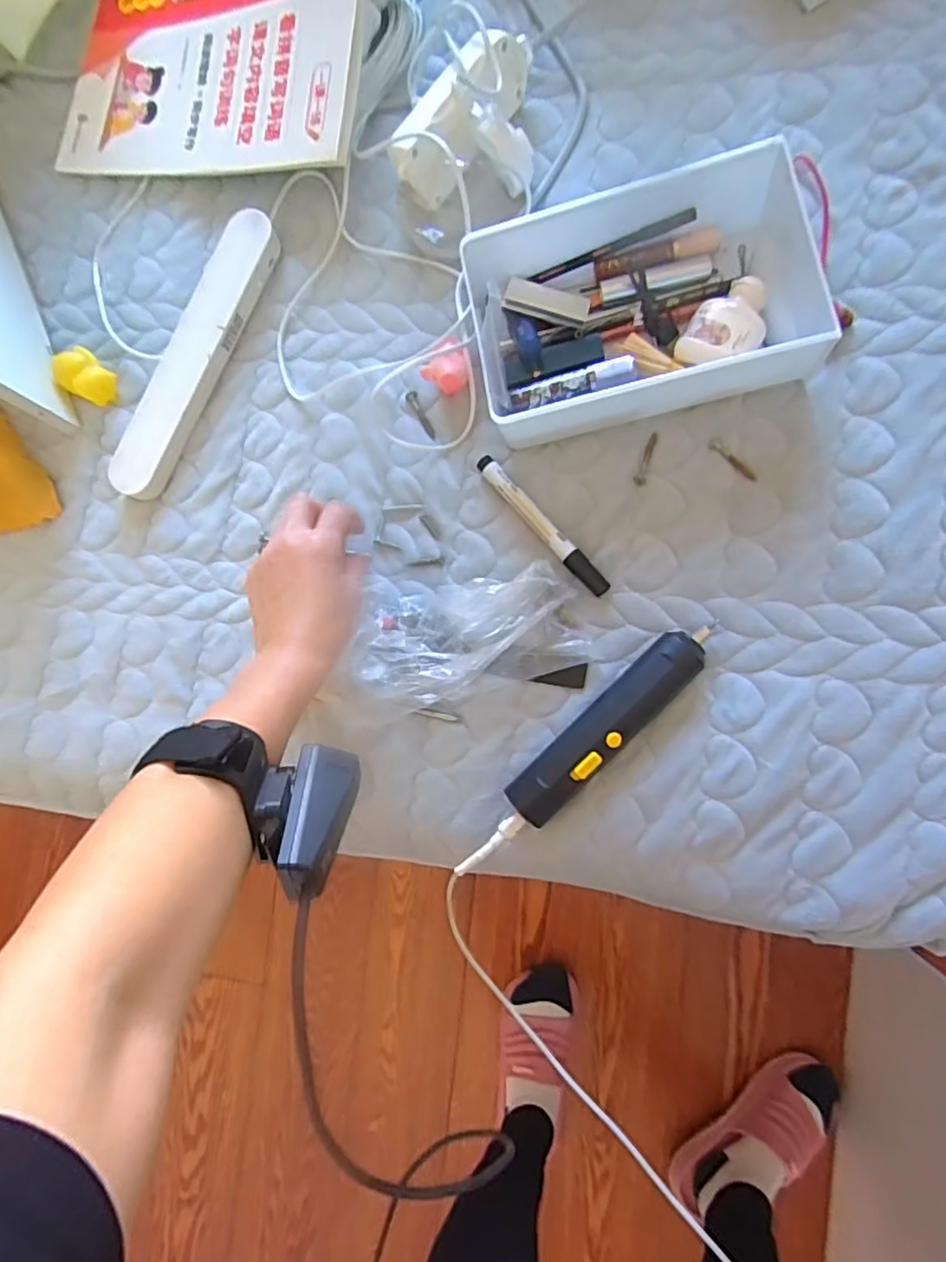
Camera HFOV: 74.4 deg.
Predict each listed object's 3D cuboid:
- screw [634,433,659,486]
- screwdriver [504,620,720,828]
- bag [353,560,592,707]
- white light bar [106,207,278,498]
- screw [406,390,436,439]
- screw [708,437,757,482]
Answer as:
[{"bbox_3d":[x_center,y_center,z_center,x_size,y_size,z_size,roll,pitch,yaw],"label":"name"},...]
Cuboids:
[{"bbox_3d":[0.129,-0.127,0.460,0.009,0.004,0.041,18,90,8],"label":"screw"},{"bbox_3d":[0.097,0.061,0.429,0.179,0.036,0.039,-44,83,2],"label":"screwdriver"},{"bbox_3d":[-0.001,0.002,0.437,0.157,0.056,0.090,-3,86,6],"label":"bag"},{"bbox_3d":[-0.235,-0.230,0.520,0.040,0.029,0.249,26,90,8],"label":"white light bar"},{"bbox_3d":[-0.040,-0.174,0.500,0.010,0.004,0.045,-32,84,6],"label":"screw"},{"bbox_3d":[0.188,-0.123,0.449,0.042,0.007,0.010,43,94,7],"label":"screw"}]

